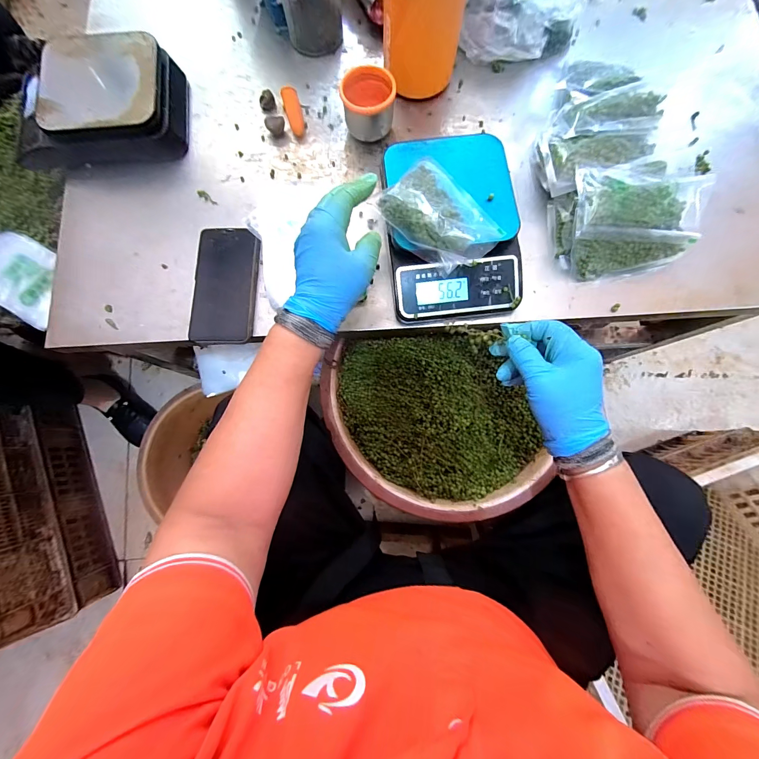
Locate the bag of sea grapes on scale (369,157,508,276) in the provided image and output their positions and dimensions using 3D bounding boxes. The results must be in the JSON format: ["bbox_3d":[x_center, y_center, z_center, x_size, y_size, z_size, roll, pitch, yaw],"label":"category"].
[{"bbox_3d":[0.062,-0.182,0.352,0.090,0.031,0.129,-36,82,-5],"label":"bag of sea grapes on scale"}]

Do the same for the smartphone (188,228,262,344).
[{"bbox_3d":[-0.192,-0.119,0.408,0.077,0.010,0.150,1,78,0],"label":"smartphone"}]

